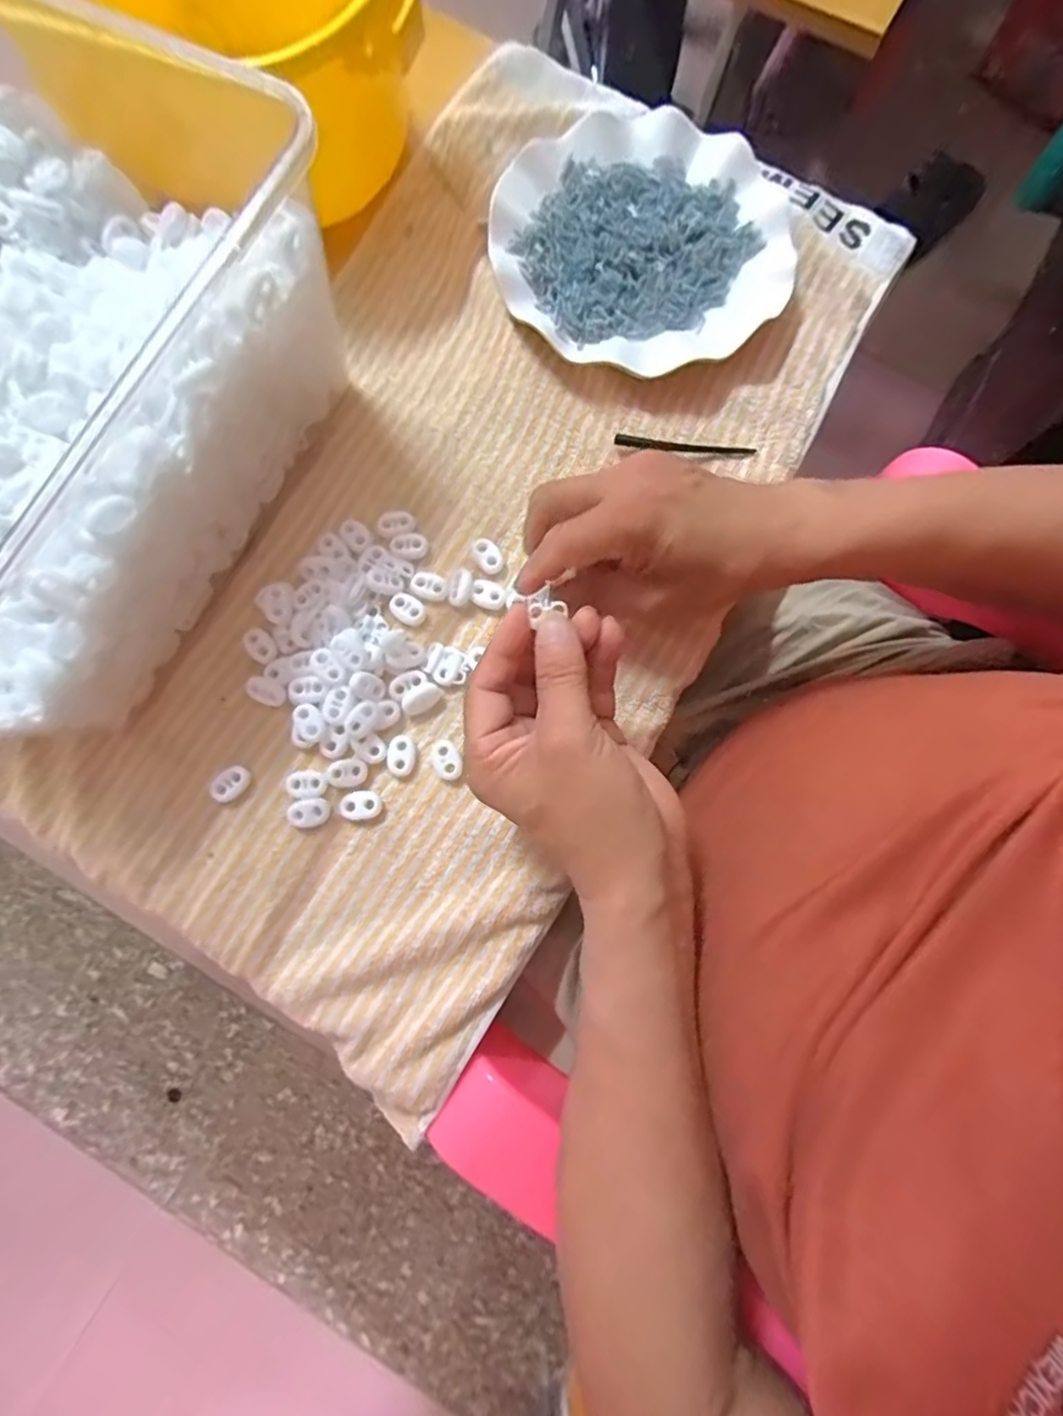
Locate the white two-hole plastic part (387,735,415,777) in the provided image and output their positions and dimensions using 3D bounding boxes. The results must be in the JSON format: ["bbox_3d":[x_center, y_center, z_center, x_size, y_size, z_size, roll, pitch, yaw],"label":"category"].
[{"bbox_3d":[-0.072,0.026,0.331,0.014,0.004,0.022,-3,79,0],"label":"white two-hole plastic part"}]

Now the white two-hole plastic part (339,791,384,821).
[{"bbox_3d":[-0.094,0.053,0.323,0.023,0.004,0.016,-7,79,-1],"label":"white two-hole plastic part"}]

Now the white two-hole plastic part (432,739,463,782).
[{"bbox_3d":[-0.047,0.029,0.329,0.015,0.004,0.023,-25,80,-4],"label":"white two-hole plastic part"}]

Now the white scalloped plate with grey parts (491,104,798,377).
[{"bbox_3d":[0.069,-0.292,0.374,0.173,0.021,0.167,0,79,0],"label":"white scalloped plate with grey parts"}]

